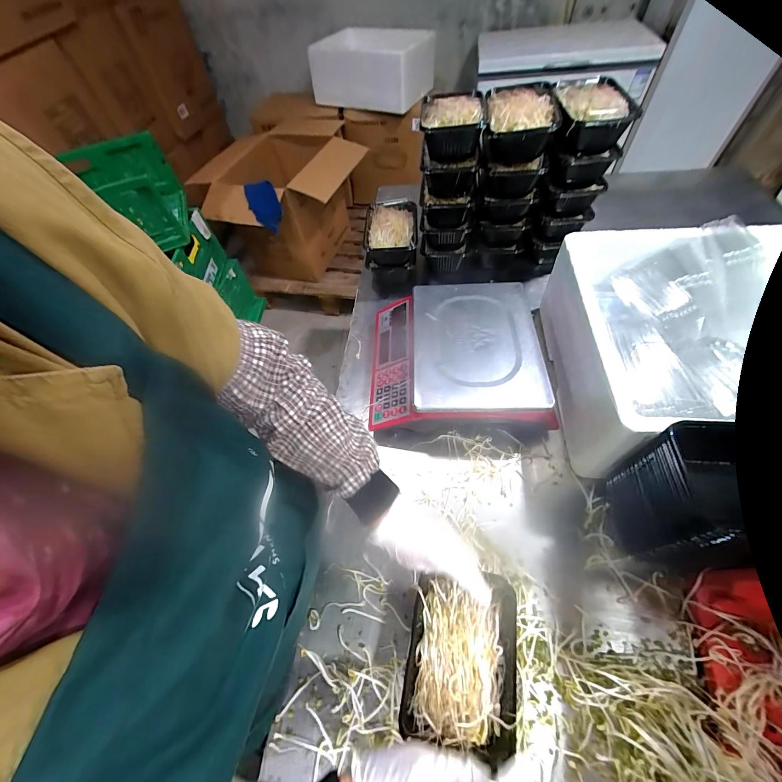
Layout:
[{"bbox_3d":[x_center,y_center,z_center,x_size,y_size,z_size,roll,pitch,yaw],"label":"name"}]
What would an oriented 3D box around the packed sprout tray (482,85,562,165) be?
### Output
[{"bbox_3d":[0.236,-0.492,0.624,0.121,0.079,0.177,6,58,9],"label":"packed sprout tray"}]

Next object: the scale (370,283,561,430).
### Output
[{"bbox_3d":[0.117,-0.062,0.627,0.310,0.109,0.307,-2,57,4],"label":"scale"}]

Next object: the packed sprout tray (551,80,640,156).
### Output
[{"bbox_3d":[0.368,-0.506,0.618,0.131,0.065,0.202,8,60,10],"label":"packed sprout tray"}]

